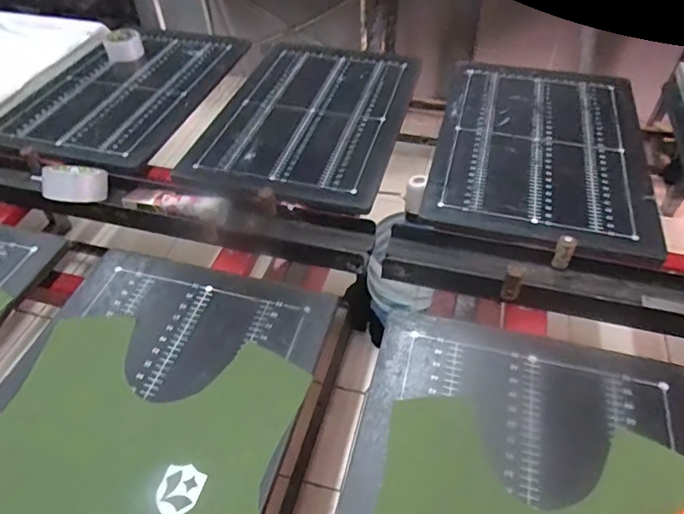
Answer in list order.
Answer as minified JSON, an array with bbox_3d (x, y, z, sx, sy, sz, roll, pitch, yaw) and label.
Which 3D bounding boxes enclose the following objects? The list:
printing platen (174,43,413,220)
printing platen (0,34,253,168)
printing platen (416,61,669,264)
[{"bbox_3d":[-0.066,-0.308,1.085,0.390,0.028,0.573,12,50,13],"label":"printing platen"},{"bbox_3d":[-0.508,-0.407,1.188,0.384,0.034,0.558,12,50,13],"label":"printing platen"},{"bbox_3d":[0.398,-0.228,0.989,0.392,0.025,0.562,11,50,13],"label":"printing platen"}]

